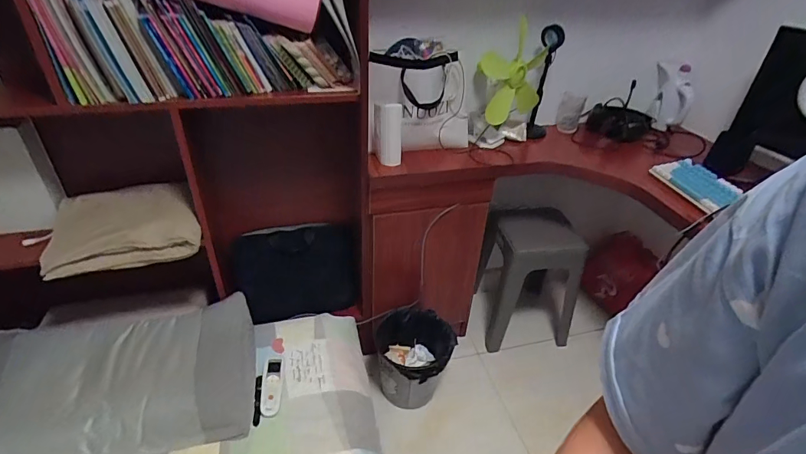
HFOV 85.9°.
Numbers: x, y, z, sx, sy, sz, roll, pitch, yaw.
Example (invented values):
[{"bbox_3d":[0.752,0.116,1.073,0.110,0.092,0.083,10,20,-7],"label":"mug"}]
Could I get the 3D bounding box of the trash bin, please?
[{"bbox_3d":[0.047,0.462,1.467,0.269,0.249,0.297,-6,36,-13],"label":"trash bin"}]

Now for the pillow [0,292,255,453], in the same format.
[{"bbox_3d":[-0.769,0.398,1.132,0.702,0.135,0.403,-7,36,-13],"label":"pillow"}]

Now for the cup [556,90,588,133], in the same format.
[{"bbox_3d":[0.586,-0.403,1.519,0.078,0.125,0.082,2,35,-1],"label":"cup"}]

